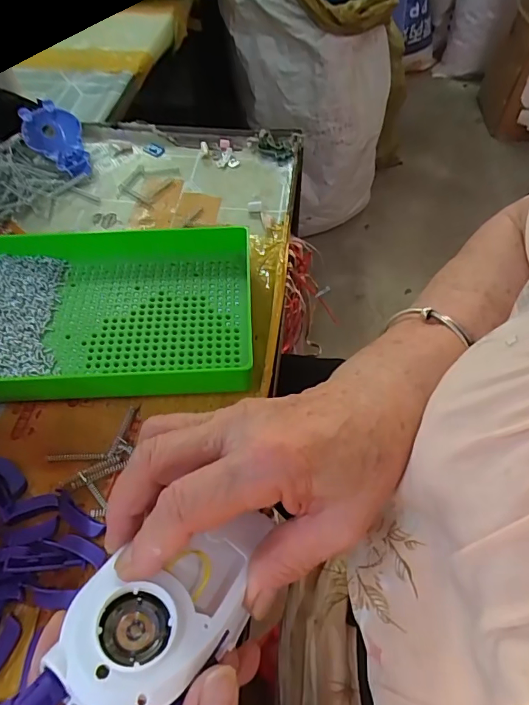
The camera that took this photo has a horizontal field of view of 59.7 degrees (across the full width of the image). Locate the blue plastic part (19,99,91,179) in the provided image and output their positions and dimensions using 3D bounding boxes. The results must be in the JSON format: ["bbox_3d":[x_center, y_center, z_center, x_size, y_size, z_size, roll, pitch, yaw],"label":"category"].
[{"bbox_3d":[-0.220,-0.225,0.491,0.055,0.022,0.100,-34,76,-20],"label":"blue plastic part"}]

